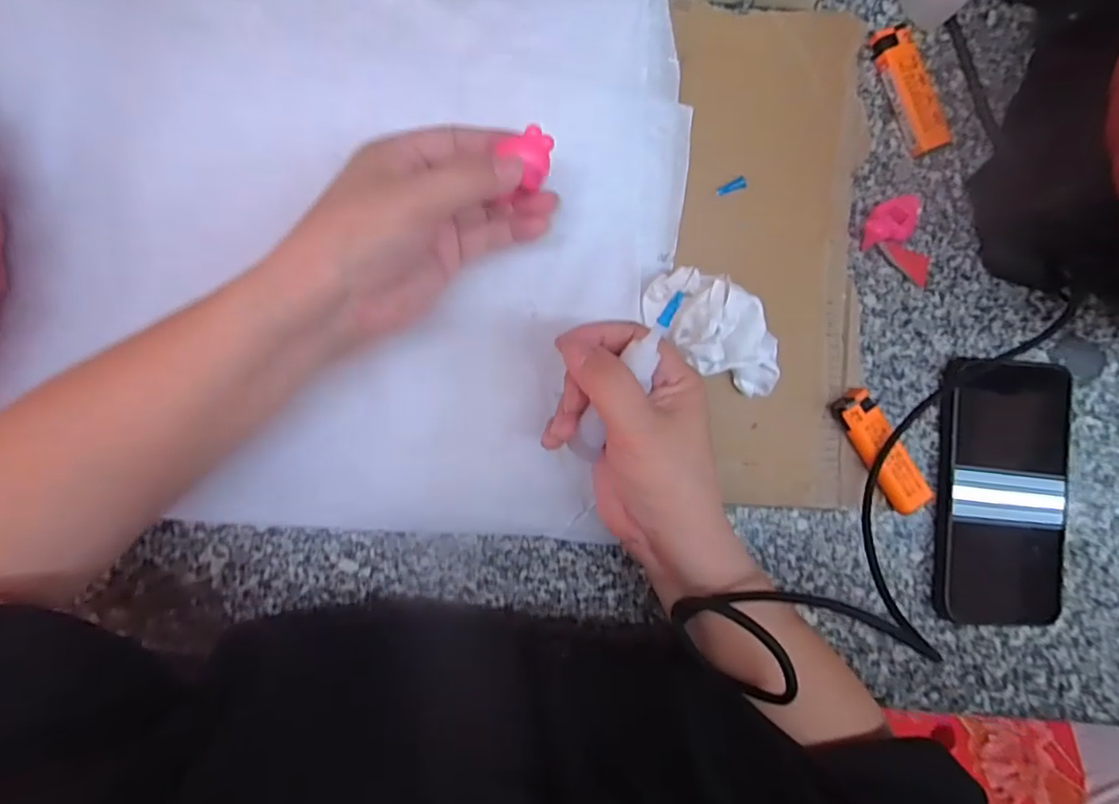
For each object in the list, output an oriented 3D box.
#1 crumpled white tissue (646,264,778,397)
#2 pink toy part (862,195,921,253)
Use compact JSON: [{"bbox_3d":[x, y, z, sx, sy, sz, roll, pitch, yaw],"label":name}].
[{"bbox_3d":[0.091,-0.040,0.338,0.094,0.042,0.045,38,89,-5],"label":"crumpled white tissue"},{"bbox_3d":[0.201,-0.110,0.365,0.032,0.023,0.025,-25,95,-5],"label":"pink toy part"}]

